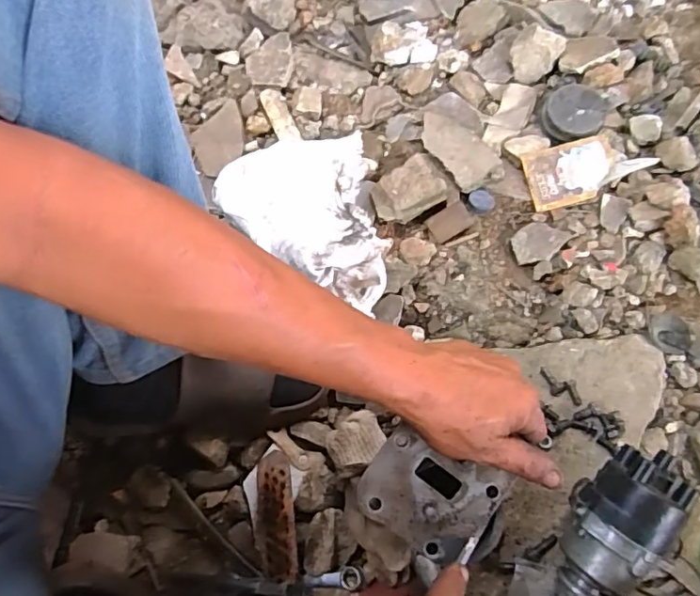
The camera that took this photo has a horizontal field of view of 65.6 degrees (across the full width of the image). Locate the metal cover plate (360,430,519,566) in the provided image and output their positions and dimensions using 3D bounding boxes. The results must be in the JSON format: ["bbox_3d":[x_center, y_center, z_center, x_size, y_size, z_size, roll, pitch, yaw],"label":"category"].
[{"bbox_3d":[0.058,0.141,0.392,0.090,0.018,0.073,30,74,13],"label":"metal cover plate"}]

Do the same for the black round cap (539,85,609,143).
[{"bbox_3d":[0.268,-0.220,0.651,0.070,0.018,0.076,-1,70,3],"label":"black round cap"}]

